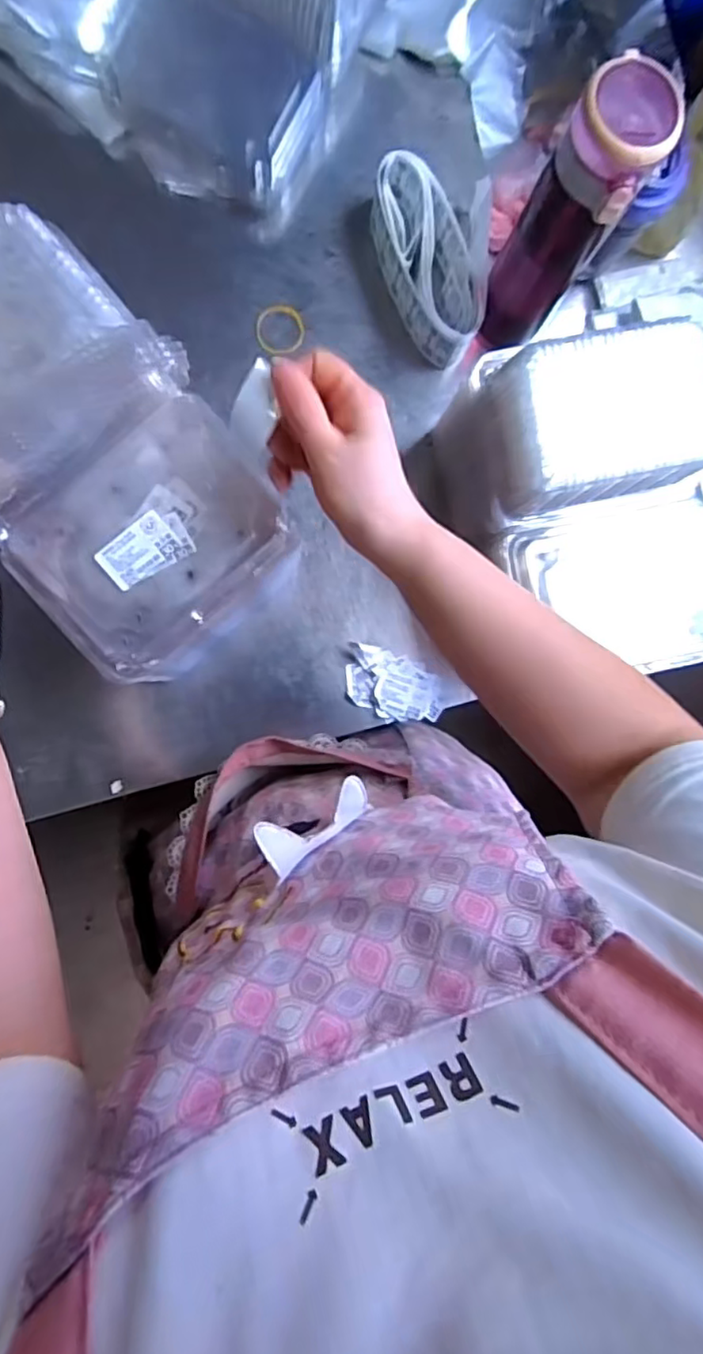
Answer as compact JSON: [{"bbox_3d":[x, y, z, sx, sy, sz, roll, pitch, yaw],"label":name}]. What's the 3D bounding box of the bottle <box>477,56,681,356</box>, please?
[{"bbox_3d":[0.166,-0.355,0.502,0.067,0.197,0.078,30,86,-6],"label":"bottle"}]

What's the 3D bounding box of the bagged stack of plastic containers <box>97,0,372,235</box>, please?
[{"bbox_3d":[-0.096,-0.568,0.560,0.181,0.110,0.256,27,86,-6],"label":"bagged stack of plastic containers"}]

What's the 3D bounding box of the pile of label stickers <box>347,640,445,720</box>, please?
[{"bbox_3d":[0.041,0.010,0.599,0.096,0.015,0.059,23,86,-6],"label":"pile of label stickers"}]

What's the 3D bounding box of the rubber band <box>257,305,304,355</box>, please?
[{"bbox_3d":[-0.068,-0.330,0.604,0.046,0.004,0.043,0,89,-7],"label":"rubber band"}]

